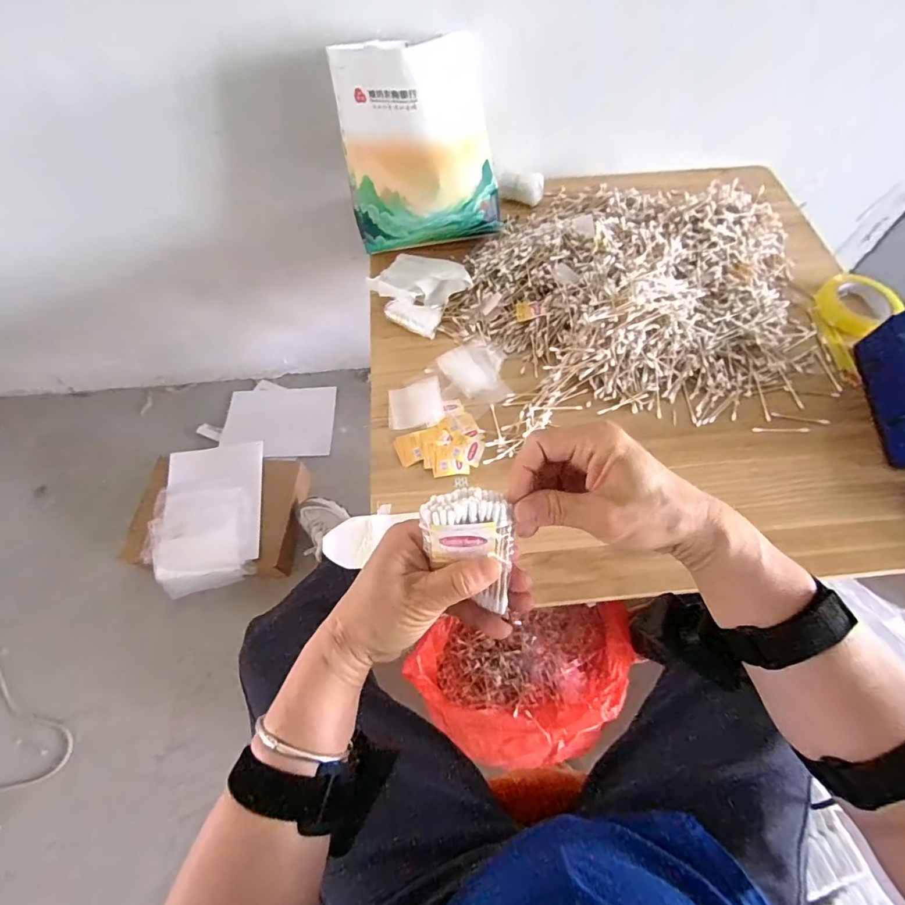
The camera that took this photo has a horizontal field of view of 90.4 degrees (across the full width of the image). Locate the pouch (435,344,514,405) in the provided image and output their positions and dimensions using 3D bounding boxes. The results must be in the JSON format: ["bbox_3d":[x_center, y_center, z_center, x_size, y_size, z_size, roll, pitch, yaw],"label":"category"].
[{"bbox_3d":[0.043,-0.123,0.683,0.094,0.018,0.110,-30,64,-14],"label":"pouch"}]

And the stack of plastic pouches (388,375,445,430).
[{"bbox_3d":[-0.055,-0.074,0.670,0.079,0.013,0.085,-5,61,-1],"label":"stack of plastic pouches"}]

